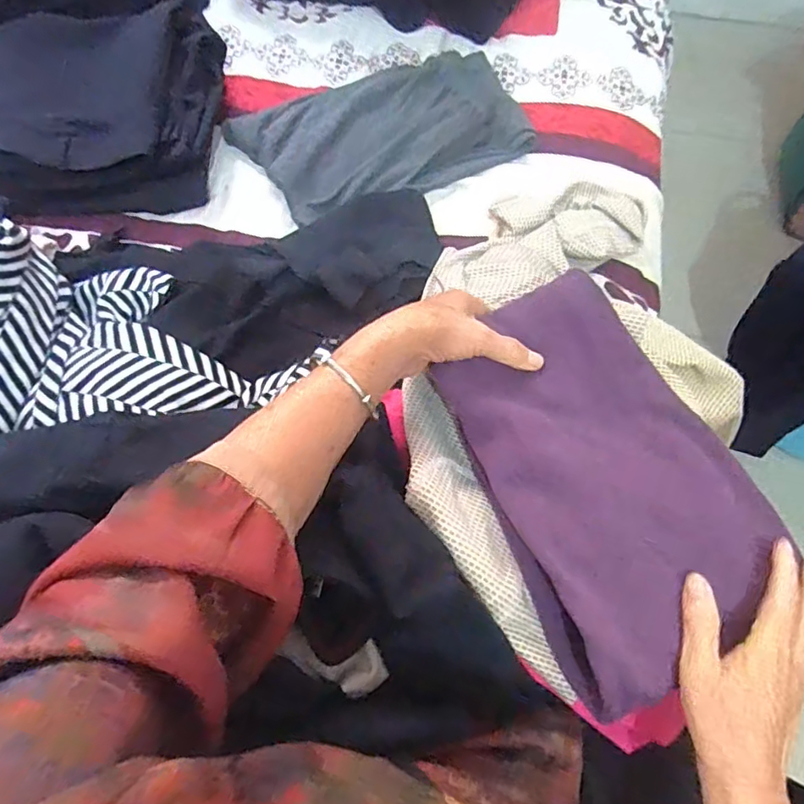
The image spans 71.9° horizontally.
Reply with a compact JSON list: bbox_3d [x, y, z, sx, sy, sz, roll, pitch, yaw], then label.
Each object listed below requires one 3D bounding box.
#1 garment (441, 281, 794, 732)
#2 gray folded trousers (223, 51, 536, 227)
[{"bbox_3d":[0.154,0.045,0.419,0.191,0.032,0.290,-22,69,-8],"label":"garment"},{"bbox_3d":[-0.023,-0.349,0.711,0.343,0.017,0.188,-25,69,-9],"label":"gray folded trousers"}]

